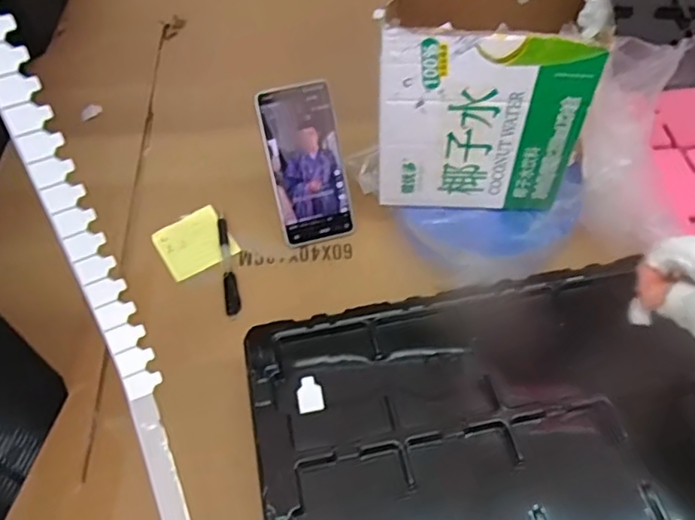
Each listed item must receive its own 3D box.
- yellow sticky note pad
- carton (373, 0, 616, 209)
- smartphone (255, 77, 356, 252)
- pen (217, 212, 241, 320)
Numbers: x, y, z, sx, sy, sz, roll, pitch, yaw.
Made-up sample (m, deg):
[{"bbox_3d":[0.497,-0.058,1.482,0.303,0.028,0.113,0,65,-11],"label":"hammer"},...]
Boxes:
[{"bbox_3d":[-0.166,-0.019,0.653,0.074,0.006,0.078,-28,60,-17],"label":"yellow sticky note pad"},{"bbox_3d":[0.126,-0.174,0.577,0.181,0.192,0.145,2,56,2],"label":"carton"},{"bbox_3d":[-0.041,-0.098,0.624,0.080,0.163,0.007,-14,19,-7],"label":"smartphone"},{"bbox_3d":[-0.127,0.001,0.632,0.013,0.012,0.139,-12,56,-7],"label":"pen"}]

